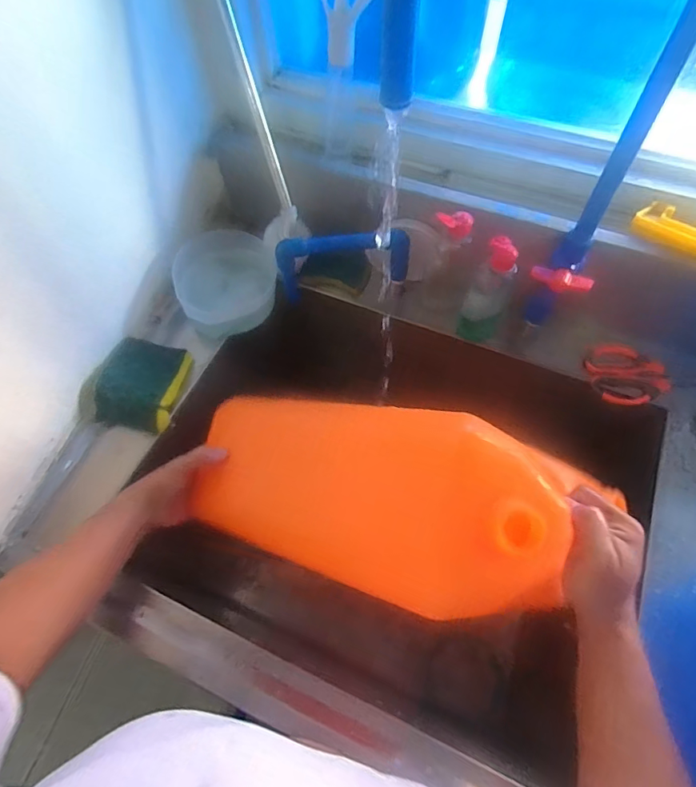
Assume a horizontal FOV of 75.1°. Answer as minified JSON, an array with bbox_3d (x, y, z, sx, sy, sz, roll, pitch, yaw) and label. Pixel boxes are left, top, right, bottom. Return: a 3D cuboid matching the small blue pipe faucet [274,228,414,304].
[{"bbox_3d":[-0.005,-0.180,0.644,0.179,0.105,0.024,-4,63,0],"label":"small blue pipe faucet"}]

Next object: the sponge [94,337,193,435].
[{"bbox_3d":[-0.276,-0.014,0.604,0.094,0.042,0.120,9,63,6],"label":"sponge"}]

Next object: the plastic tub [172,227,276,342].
[{"bbox_3d":[-0.182,-0.168,0.674,0.145,0.074,0.142,-1,63,2],"label":"plastic tub"}]

